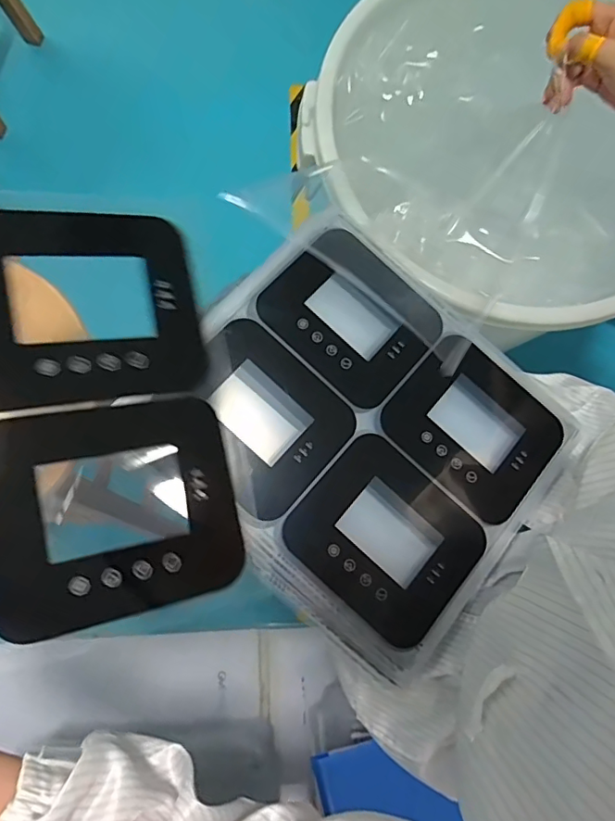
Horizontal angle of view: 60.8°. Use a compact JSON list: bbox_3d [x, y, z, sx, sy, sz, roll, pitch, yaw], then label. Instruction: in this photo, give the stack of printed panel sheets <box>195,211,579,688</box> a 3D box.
[{"bbox_3d":[0.049,0.018,0.466,0.325,0.044,0.289,41,81,6],"label":"stack of printed panel sheets"}]

